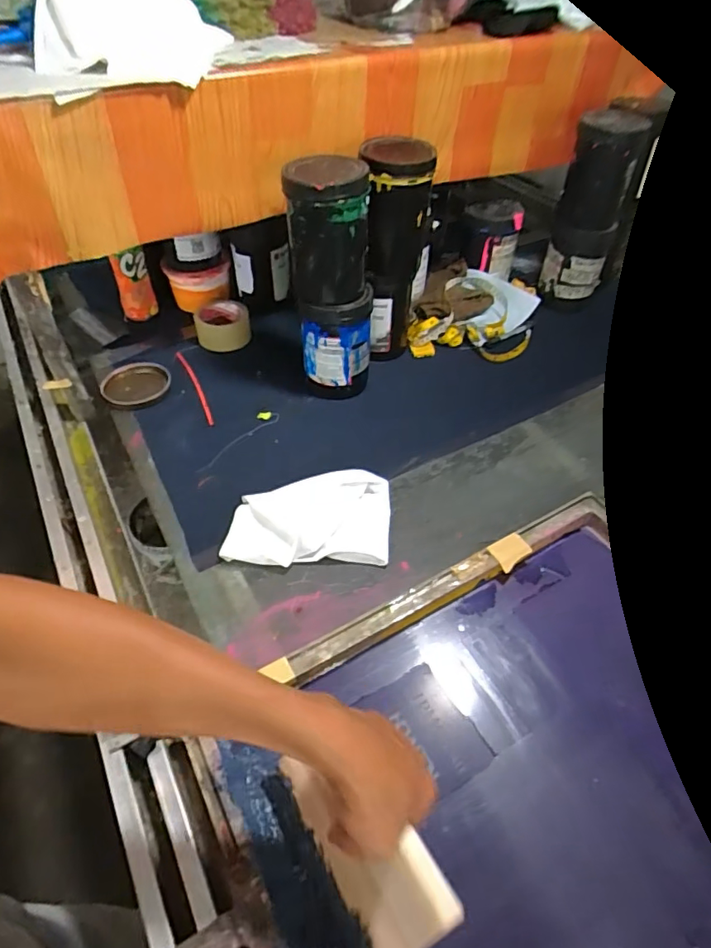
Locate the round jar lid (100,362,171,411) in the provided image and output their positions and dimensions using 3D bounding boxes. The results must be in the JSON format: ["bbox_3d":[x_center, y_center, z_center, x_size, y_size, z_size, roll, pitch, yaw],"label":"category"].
[{"bbox_3d":[-0.369,-0.149,0.903,0.109,0.015,0.116,0,46,0],"label":"round jar lid"}]

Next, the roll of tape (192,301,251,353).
[{"bbox_3d":[-0.252,-0.286,1.017,0.099,0.052,0.105,-11,47,-9],"label":"roll of tape"}]

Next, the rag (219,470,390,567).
[{"bbox_3d":[-0.058,0.054,0.695,0.207,0.019,0.134,-2,46,-2],"label":"rag"}]

